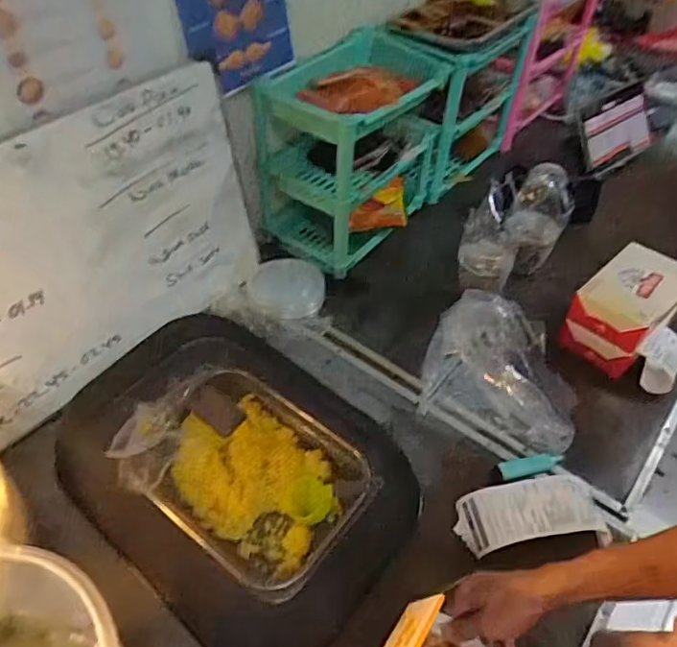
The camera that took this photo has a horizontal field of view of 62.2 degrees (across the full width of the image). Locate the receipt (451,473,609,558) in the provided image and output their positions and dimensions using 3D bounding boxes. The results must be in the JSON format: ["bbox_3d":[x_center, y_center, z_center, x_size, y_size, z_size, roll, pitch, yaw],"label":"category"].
[{"bbox_3d":[0.240,0.240,0.717,0.168,0.046,0.080,-7,48,-6],"label":"receipt"}]

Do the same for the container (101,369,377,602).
[{"bbox_3d":[-0.127,0.188,0.747,0.331,0.077,0.219,28,54,23],"label":"container"}]

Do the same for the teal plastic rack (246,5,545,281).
[{"bbox_3d":[0.118,-0.399,1.110,0.220,0.341,0.626,30,55,24],"label":"teal plastic rack"}]

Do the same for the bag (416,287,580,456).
[{"bbox_3d":[0.252,0.057,0.845,0.231,0.107,0.192,21,52,18],"label":"bag"}]

